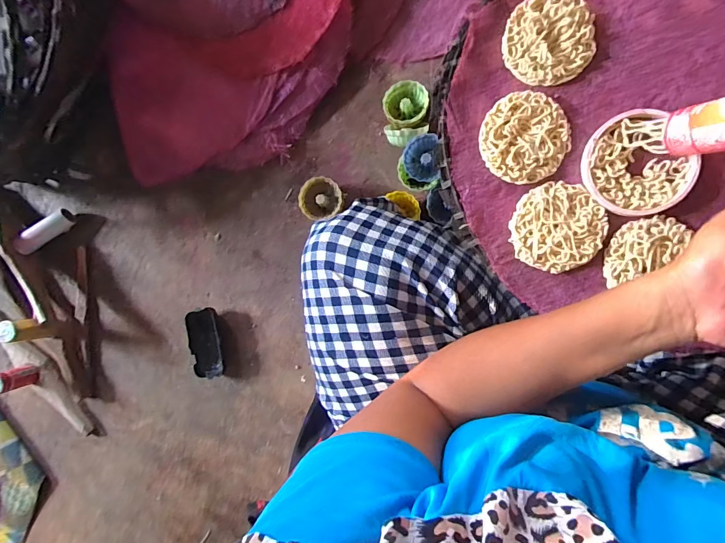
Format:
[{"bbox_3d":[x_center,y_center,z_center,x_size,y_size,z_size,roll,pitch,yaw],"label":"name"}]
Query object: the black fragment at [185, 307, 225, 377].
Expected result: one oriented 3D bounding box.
[{"bbox_3d":[-0.253,0.116,0.632,0.050,0.021,0.110,-7,90,10],"label":"black fragment"}]

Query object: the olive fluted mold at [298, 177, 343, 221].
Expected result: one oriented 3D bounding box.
[{"bbox_3d":[-0.059,-0.108,0.584,0.060,0.052,0.057,0,91,10],"label":"olive fluted mold"}]

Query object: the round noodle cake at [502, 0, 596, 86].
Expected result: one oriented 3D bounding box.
[{"bbox_3d":[0.162,-0.204,0.340,0.073,0.011,0.075,-7,90,10],"label":"round noodle cake"}]

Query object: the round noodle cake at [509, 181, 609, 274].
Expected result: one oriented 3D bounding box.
[{"bbox_3d":[0.171,-0.039,0.342,0.074,0.009,0.076,0,91,10],"label":"round noodle cake"}]

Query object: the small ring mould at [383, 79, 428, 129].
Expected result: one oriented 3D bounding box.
[{"bbox_3d":[0.063,-0.237,0.562,0.061,0.030,0.063,0,91,10],"label":"small ring mould"}]

